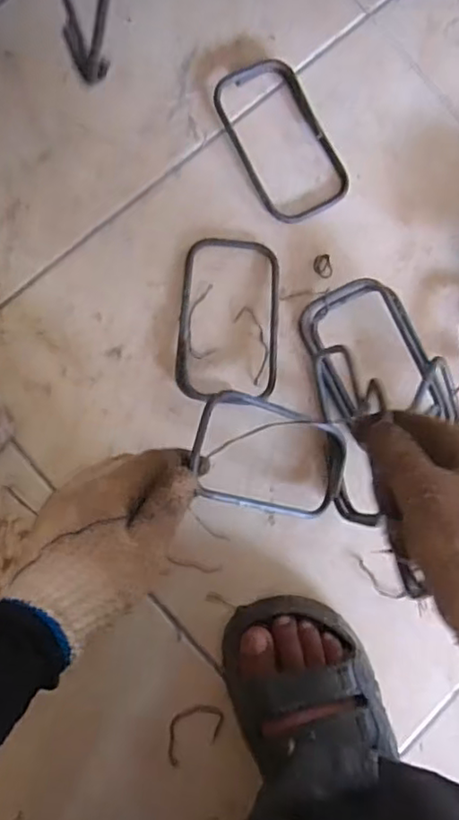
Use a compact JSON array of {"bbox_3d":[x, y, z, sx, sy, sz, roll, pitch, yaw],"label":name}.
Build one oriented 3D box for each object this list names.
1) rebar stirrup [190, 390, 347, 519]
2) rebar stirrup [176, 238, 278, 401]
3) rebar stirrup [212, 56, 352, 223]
[{"bbox_3d":[0.038,0.039,0.484,0.150,0.017,0.082,17,86,-34],"label":"rebar stirrup"},{"bbox_3d":[0.000,-0.078,0.529,0.083,0.012,0.141,6,84,-8],"label":"rebar stirrup"},{"bbox_3d":[0.045,-0.241,0.555,0.083,0.008,0.144,-30,90,-10],"label":"rebar stirrup"}]

